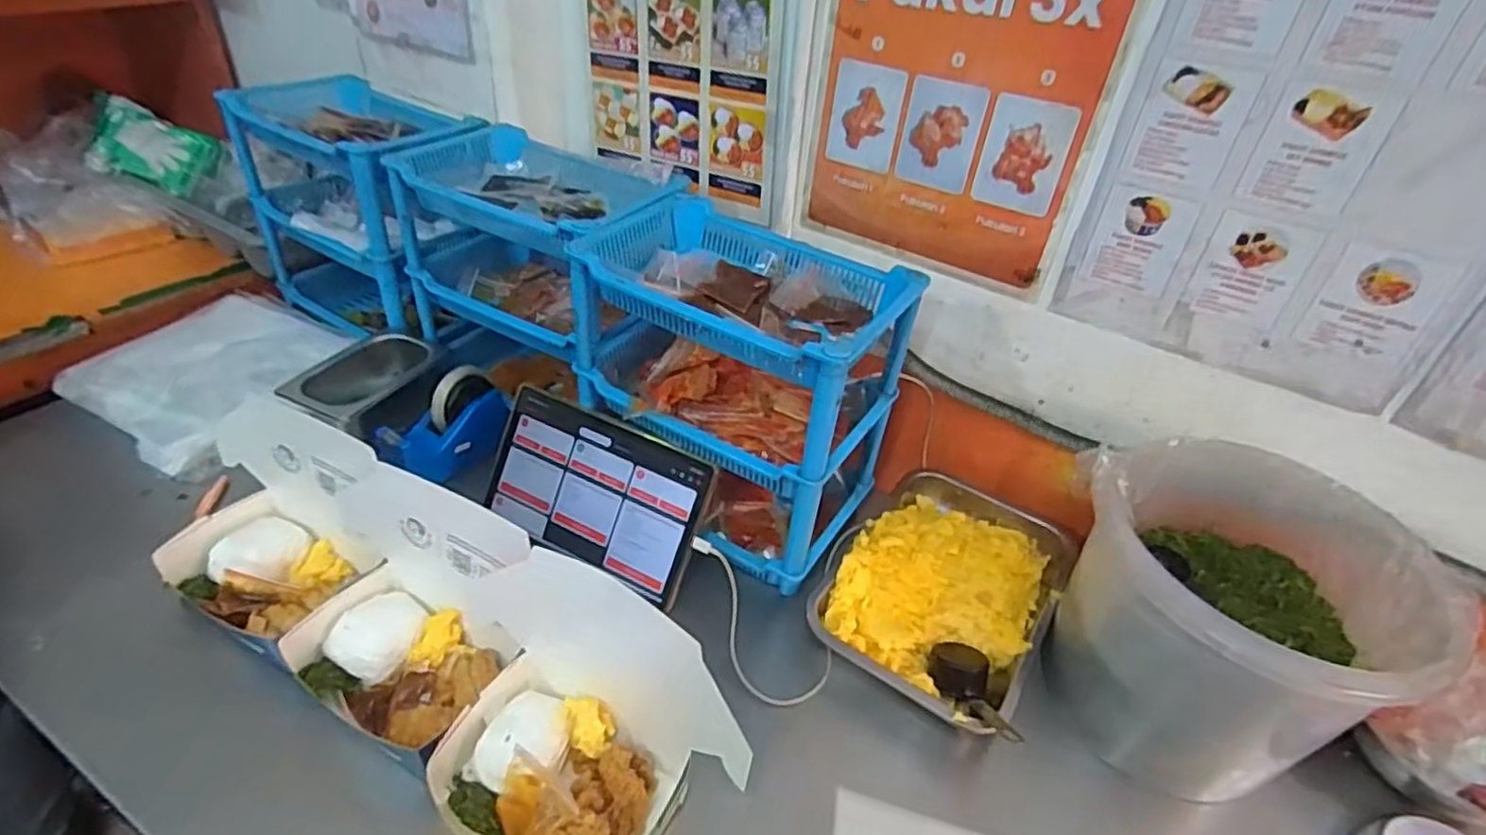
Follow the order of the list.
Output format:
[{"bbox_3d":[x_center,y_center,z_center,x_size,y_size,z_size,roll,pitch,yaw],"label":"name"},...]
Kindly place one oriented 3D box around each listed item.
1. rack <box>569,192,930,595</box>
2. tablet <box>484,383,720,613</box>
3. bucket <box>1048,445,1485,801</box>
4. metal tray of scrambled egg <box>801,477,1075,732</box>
[{"bbox_3d":[-0.006,-0.027,0.772,0.298,0.312,0.209,25,41,23],"label":"rack"},{"bbox_3d":[-0.161,0.080,0.764,0.254,0.158,0.012,21,7,19],"label":"tablet"},{"bbox_3d":[0.435,0.192,0.652,0.233,0.260,0.226,4,37,-3],"label":"bucket"},{"bbox_3d":[0.222,0.173,0.757,0.208,0.044,0.297,25,41,23],"label":"metal tray of scrambled egg"}]

